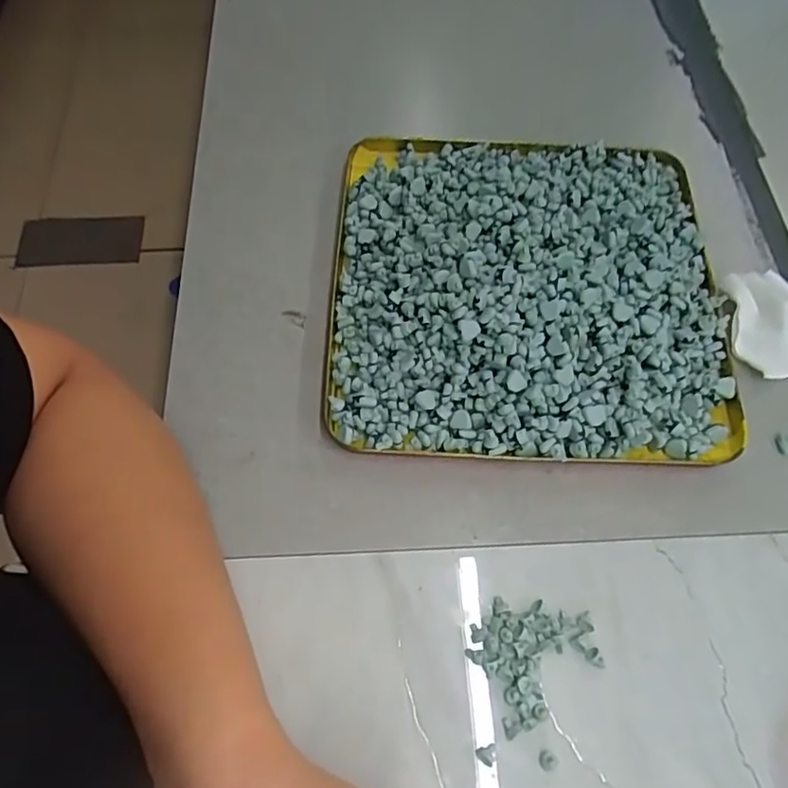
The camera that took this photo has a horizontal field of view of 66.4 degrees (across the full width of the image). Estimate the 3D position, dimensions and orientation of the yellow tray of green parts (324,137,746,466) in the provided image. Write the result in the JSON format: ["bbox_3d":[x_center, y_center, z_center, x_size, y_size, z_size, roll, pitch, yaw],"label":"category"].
[{"bbox_3d":[0.084,-0.075,0.375,0.237,0.044,0.236,2,65,1],"label":"yellow tray of green parts"}]

